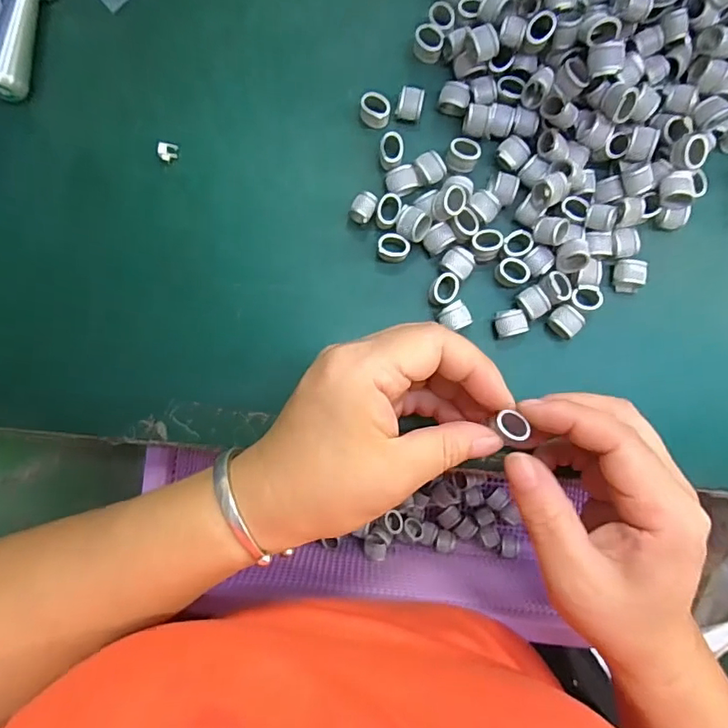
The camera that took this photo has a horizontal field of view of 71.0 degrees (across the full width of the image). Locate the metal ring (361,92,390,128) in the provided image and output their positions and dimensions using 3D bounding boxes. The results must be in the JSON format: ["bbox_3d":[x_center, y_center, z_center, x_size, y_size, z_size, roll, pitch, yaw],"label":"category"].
[{"bbox_3d":[0.006,-0.137,0.276,0.015,0.014,0.014,43,90,3],"label":"metal ring"}]

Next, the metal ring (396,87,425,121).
[{"bbox_3d":[0.025,-0.140,0.277,0.012,0.012,0.015,12,89,2],"label":"metal ring"}]

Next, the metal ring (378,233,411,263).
[{"bbox_3d":[0.016,-0.061,0.273,0.016,0.014,0.013,0,88,2],"label":"metal ring"}]

